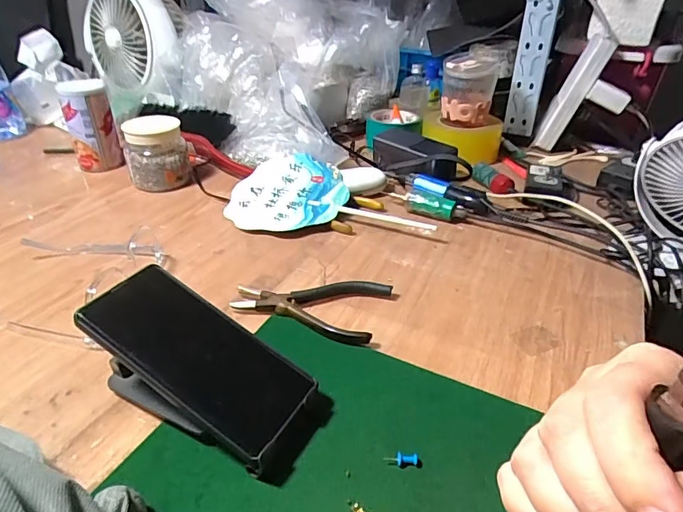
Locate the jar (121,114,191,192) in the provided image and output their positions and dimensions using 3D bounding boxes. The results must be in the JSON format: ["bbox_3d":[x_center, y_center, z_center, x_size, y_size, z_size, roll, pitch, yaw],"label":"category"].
[{"bbox_3d":[-0.264,-0.146,0.679,0.087,0.092,0.069,-13,35,-19],"label":"jar"}]

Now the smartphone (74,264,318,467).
[{"bbox_3d":[-0.100,0.067,0.335,0.158,0.008,0.080,33,40,11],"label":"smartphone"}]

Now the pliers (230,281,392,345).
[{"bbox_3d":[-0.029,0.043,0.454,0.137,0.014,0.079,11,35,16],"label":"pliers"}]

